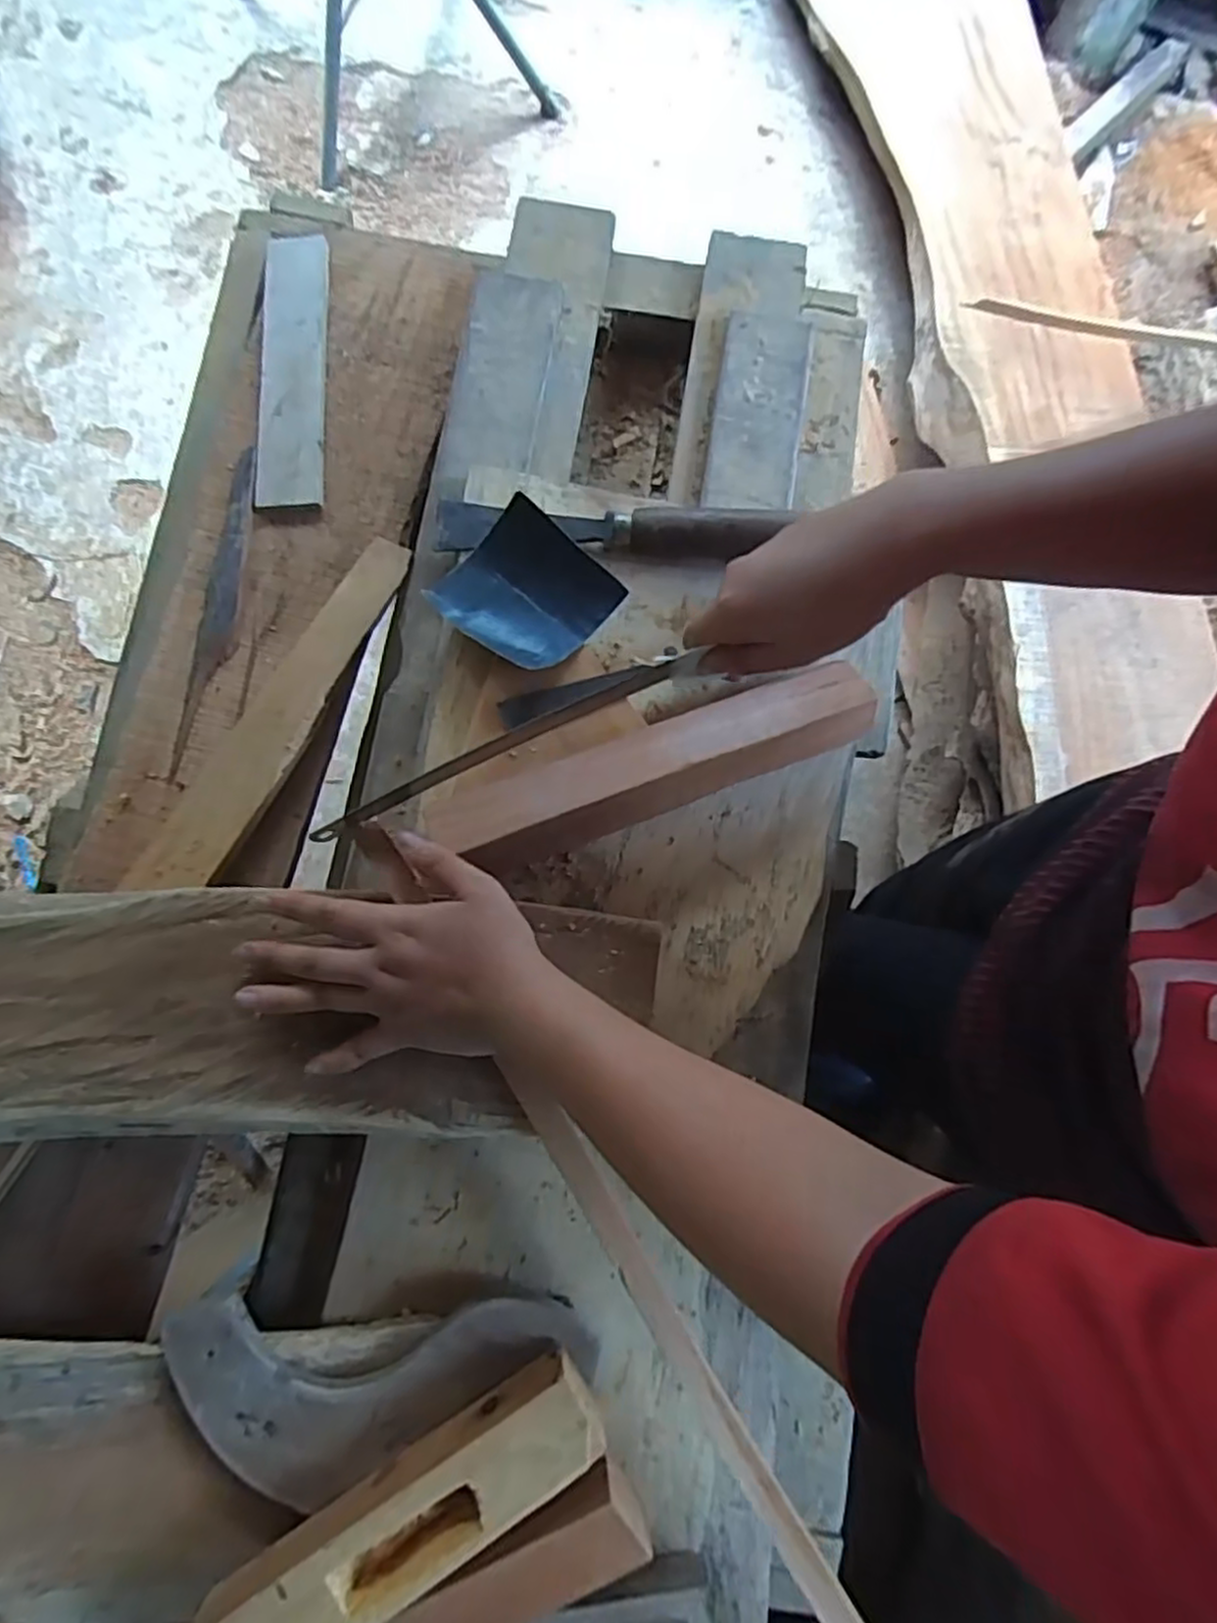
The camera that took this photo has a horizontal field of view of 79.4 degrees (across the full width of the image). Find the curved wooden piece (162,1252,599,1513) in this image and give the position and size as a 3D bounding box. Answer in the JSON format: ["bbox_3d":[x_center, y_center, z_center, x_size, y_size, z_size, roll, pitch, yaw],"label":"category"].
[{"bbox_3d":[-0.127,0.317,0.407,0.219,0.042,0.107,11,78,0],"label":"curved wooden piece"}]

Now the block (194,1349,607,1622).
[{"bbox_3d":[-0.105,0.362,0.365,0.222,0.031,0.055,-31,81,-7],"label":"block"}]

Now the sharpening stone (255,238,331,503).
[{"bbox_3d":[-0.256,-0.359,0.589,0.057,0.020,0.255,-4,79,-3],"label":"sharpening stone"}]

